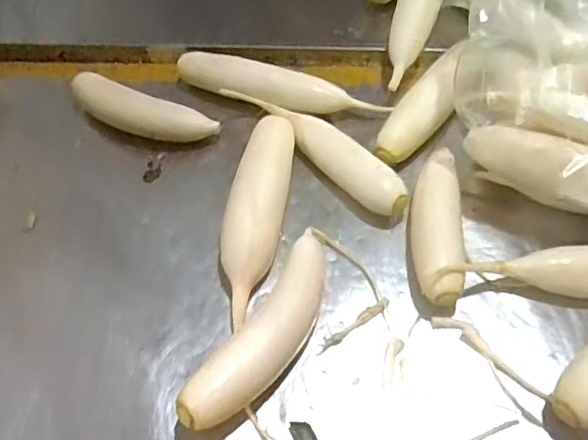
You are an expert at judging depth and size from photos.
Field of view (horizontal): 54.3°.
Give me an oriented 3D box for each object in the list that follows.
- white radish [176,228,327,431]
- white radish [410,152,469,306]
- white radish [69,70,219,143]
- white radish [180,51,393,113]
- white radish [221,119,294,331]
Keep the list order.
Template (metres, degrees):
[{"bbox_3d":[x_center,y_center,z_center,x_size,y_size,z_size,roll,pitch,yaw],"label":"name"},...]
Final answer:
[{"bbox_3d":[-0.023,0.111,0.567,0.061,0.062,0.228,26,62,19],"label":"white radish"},{"bbox_3d":[0.155,0.000,0.632,0.051,0.051,0.202,3,57,5],"label":"white radish"},{"bbox_3d":[-0.198,-0.137,0.741,0.208,0.045,0.054,17,59,14],"label":"white radish"},{"bbox_3d":[-0.023,-0.168,0.753,0.290,0.052,0.053,14,59,12],"label":"white radish"},{"bbox_3d":[-0.043,-0.008,0.648,0.062,0.050,0.249,6,57,8],"label":"white radish"}]

